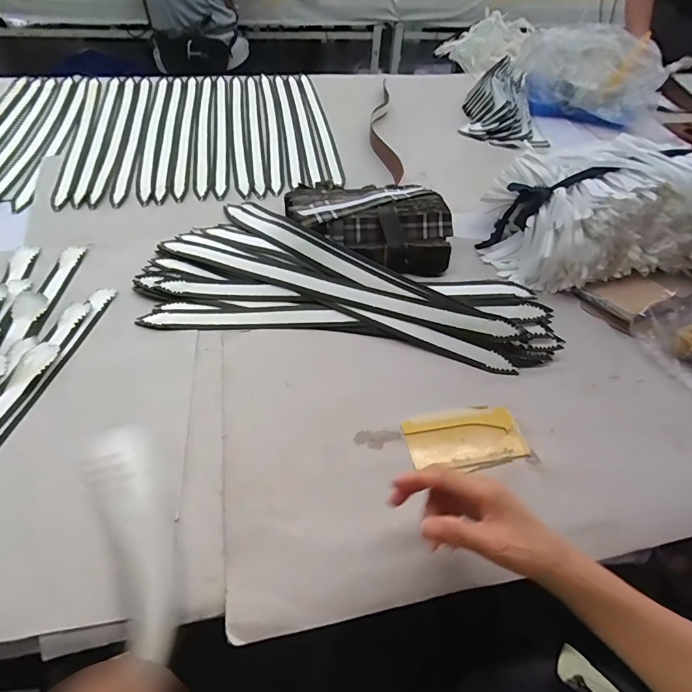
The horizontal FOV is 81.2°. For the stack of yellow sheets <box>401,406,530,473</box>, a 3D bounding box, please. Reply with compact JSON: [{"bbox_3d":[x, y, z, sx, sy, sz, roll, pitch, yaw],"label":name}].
[{"bbox_3d":[0.139,0.107,0.475,0.135,0.004,0.076,-6,52,-9],"label":"stack of yellow sheets"}]

